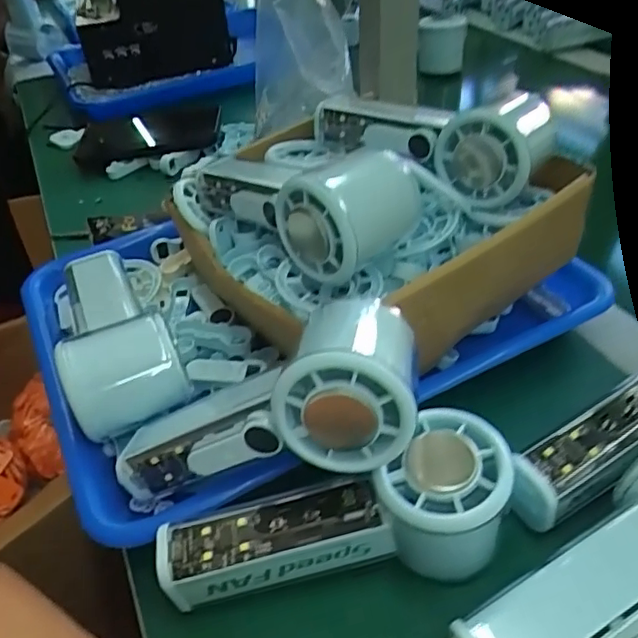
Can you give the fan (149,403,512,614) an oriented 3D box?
[{"bbox_3d":[0.010,0.093,0.261,0.153,0.052,0.056,-18,42,4],"label":"fan"}]

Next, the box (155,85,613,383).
[{"bbox_3d":[0.034,-0.070,0.368,0.205,0.108,0.190,-27,46,-23],"label":"box"}]

